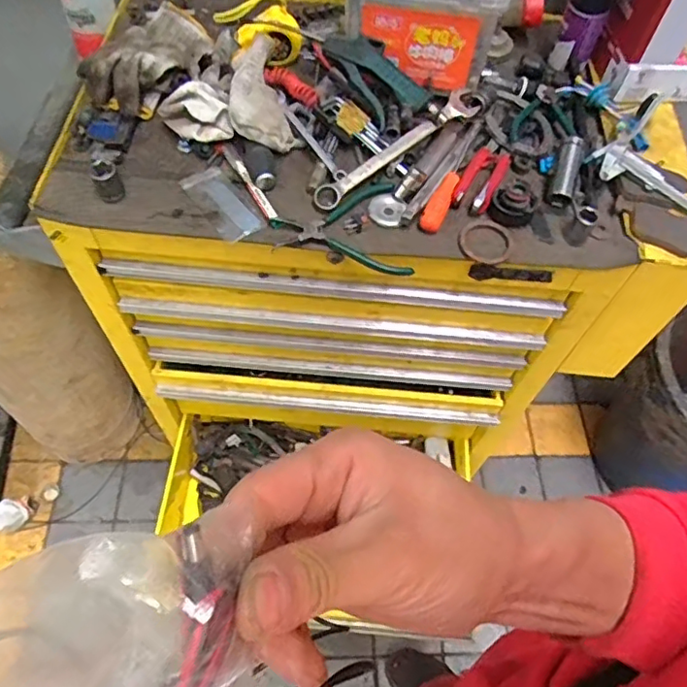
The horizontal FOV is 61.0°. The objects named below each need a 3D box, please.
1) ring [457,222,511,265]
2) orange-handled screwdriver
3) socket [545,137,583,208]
[{"bbox_3d":[0.165,-0.118,0.684,0.062,0.011,0.054,21,60,10],"label":"ring"},{"bbox_3d":[0.132,-0.203,0.698,0.023,0.017,0.169,22,60,10],"label":"orange-handled screwdriver"},{"bbox_3d":[0.267,-0.206,0.696,0.028,0.021,0.082,17,79,7],"label":"socket"}]

